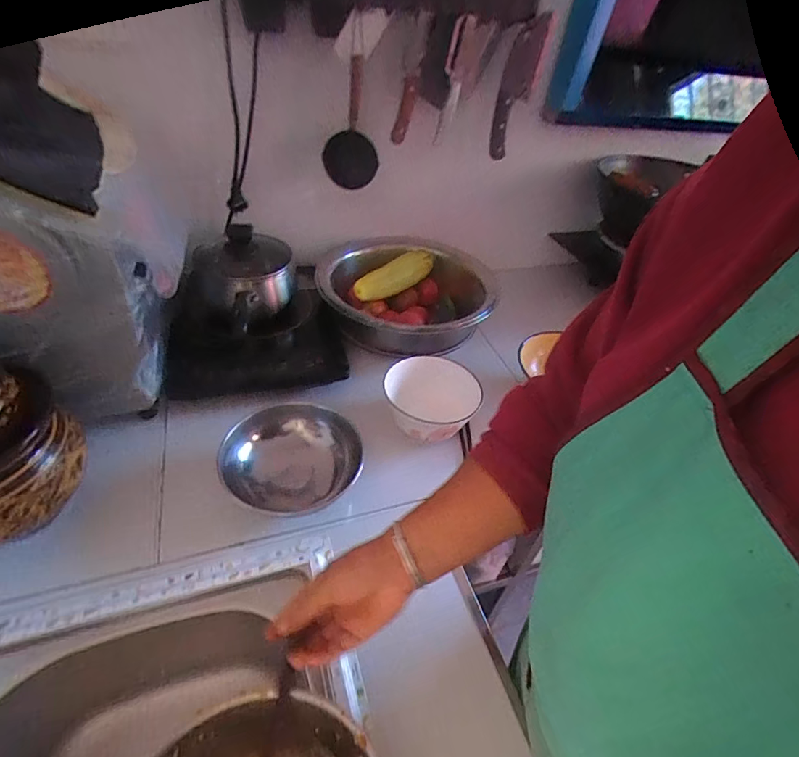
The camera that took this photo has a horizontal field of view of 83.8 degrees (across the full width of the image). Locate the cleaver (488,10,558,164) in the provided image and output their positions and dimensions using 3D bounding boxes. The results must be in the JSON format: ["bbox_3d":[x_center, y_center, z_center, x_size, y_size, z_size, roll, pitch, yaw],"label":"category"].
[{"bbox_3d":[0.216,-0.515,0.800,0.082,0.221,0.018,-9,44,-22],"label":"cleaver"}]

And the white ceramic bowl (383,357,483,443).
[{"bbox_3d":[0.049,0.031,0.714,0.134,0.073,0.132,4,41,-4],"label":"white ceramic bowl"}]

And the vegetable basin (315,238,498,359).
[{"bbox_3d":[0.024,-0.163,0.909,0.339,0.120,0.351,4,41,-4],"label":"vegetable basin"}]

